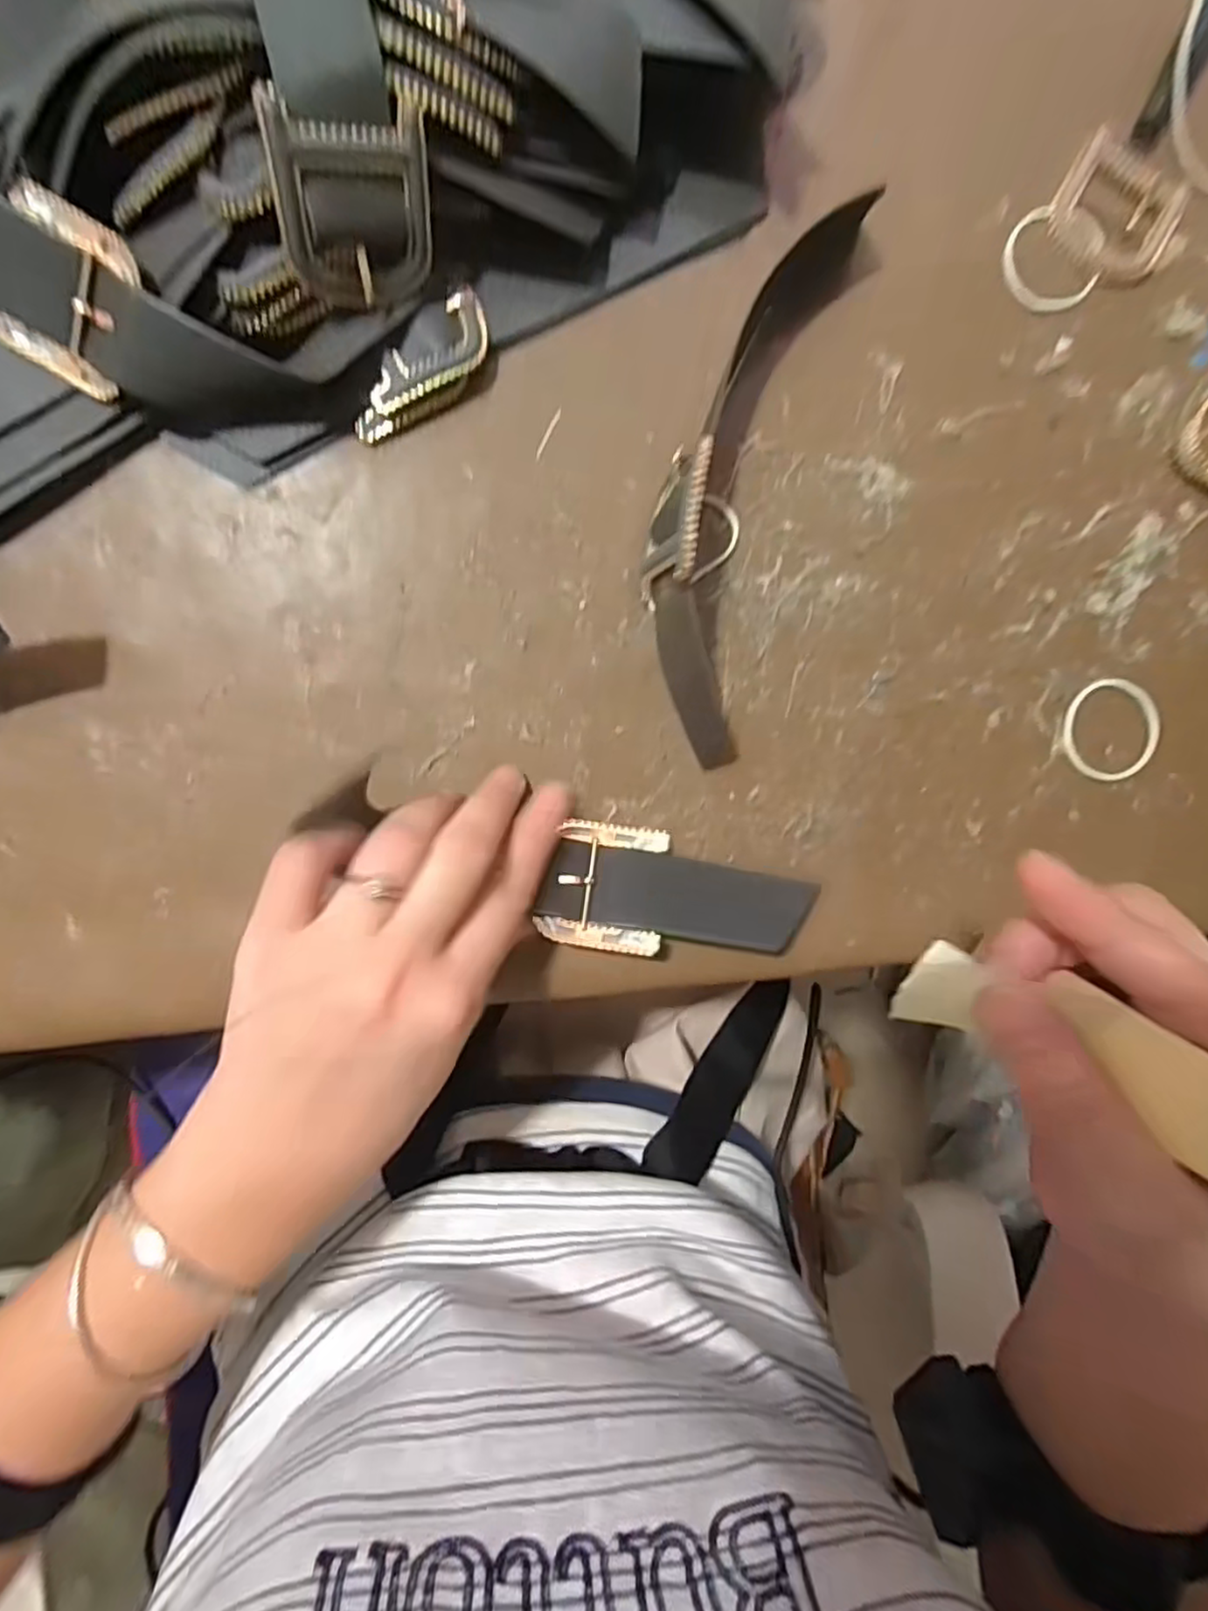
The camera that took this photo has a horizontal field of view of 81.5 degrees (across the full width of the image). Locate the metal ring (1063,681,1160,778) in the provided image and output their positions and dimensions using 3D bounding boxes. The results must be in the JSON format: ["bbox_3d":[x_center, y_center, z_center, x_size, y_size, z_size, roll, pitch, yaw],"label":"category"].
[{"bbox_3d":[0.208,-0.031,0.285,0.039,0.004,0.041,0,94,-5],"label":"metal ring"}]

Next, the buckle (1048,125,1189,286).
[{"bbox_3d":[0.200,-0.231,0.273,0.048,0.005,0.045,30,90,-6],"label":"buckle"}]

